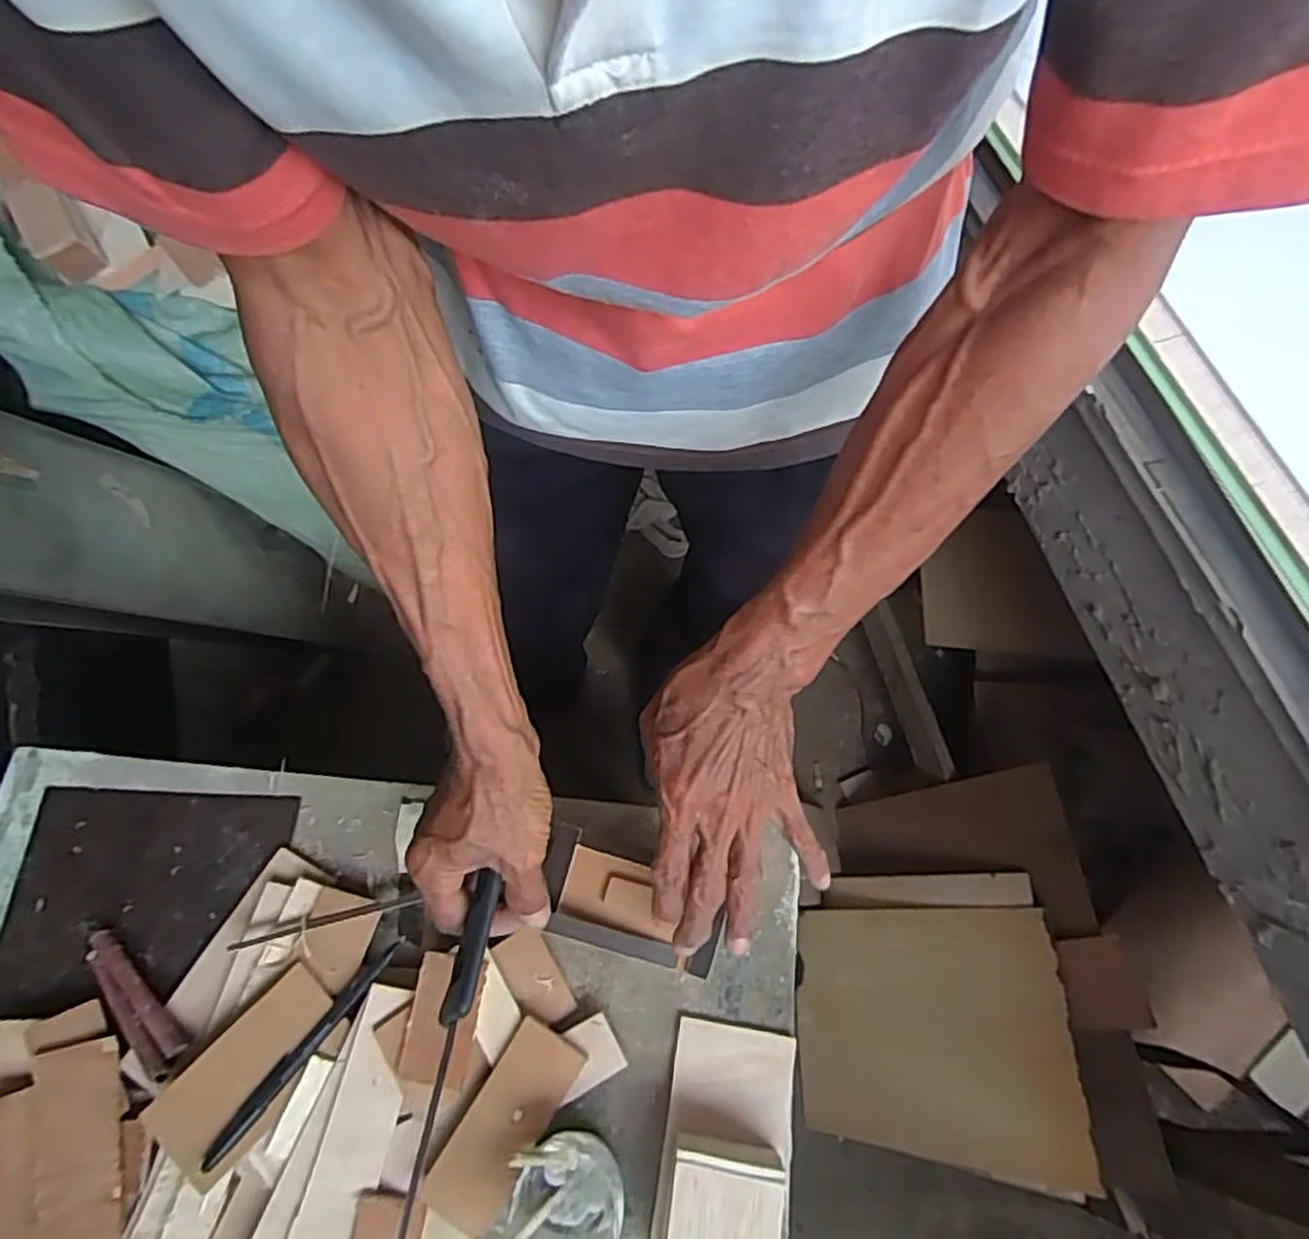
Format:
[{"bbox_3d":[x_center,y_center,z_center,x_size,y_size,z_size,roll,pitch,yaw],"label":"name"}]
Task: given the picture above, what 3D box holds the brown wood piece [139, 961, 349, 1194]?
[{"bbox_3d":[-0.242,0.272,0.451,0.060,0.007,0.108,42,68,8],"label":"brown wood piece"}]

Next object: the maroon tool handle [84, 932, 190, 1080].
[{"bbox_3d":[-0.330,0.240,0.475,0.105,0.013,0.026,42,76,17],"label":"maroon tool handle"}]

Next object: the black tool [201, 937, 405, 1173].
[{"bbox_3d":[-0.212,0.260,0.455,0.014,0.009,0.149,35,74,15],"label":"black tool"}]

